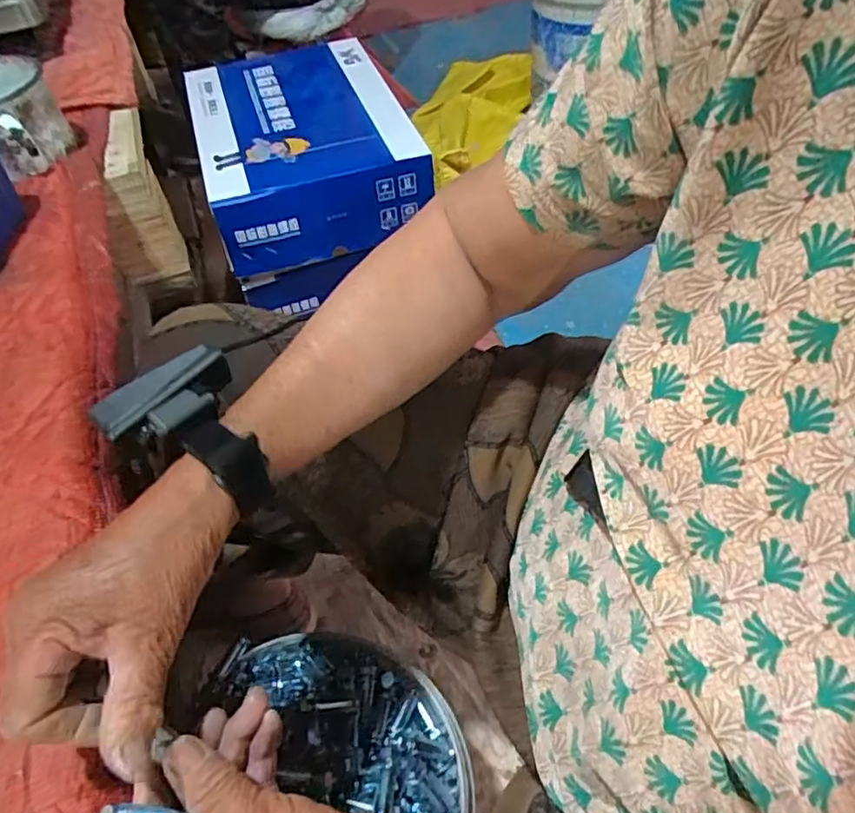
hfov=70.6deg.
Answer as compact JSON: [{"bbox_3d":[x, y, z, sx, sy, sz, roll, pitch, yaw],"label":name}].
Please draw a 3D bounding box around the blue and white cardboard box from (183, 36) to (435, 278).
[{"bbox_3d":[-0.185,-0.399,0.921,0.295,0.124,0.400,-17,52,-8],"label":"blue and white cardboard box"}]

